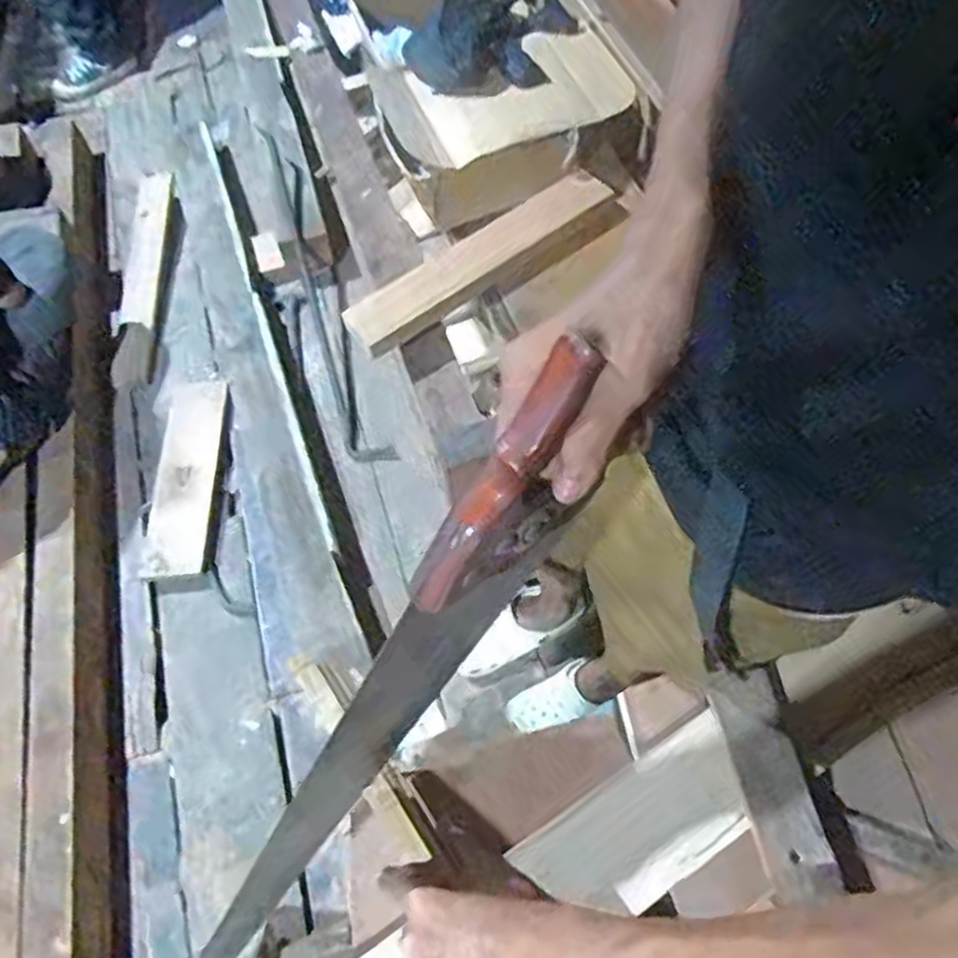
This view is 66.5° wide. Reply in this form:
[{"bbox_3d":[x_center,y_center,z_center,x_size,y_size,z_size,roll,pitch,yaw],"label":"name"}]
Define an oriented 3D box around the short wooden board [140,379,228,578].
[{"bbox_3d":[-0.606,-0.030,1.526,0.117,0.037,0.484,15,60,-31],"label":"short wooden board"}]

